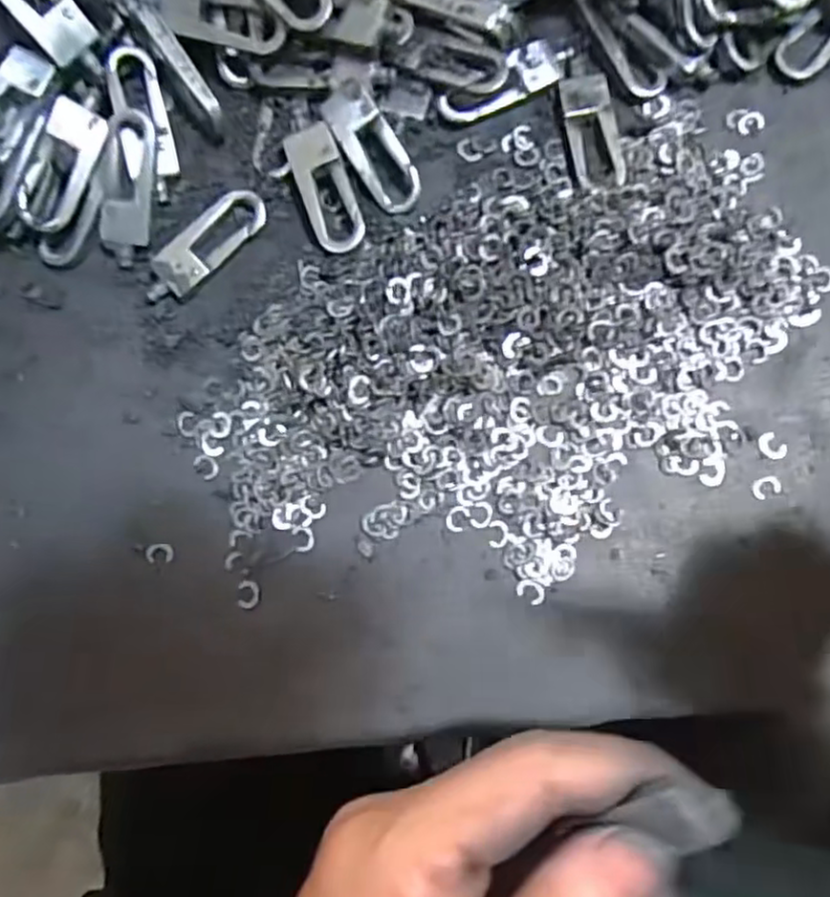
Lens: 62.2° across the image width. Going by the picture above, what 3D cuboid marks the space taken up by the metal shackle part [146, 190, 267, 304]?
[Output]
[{"bbox_3d":[-0.065,-0.062,0.209,0.015,0.004,0.044,44,87,6],"label":"metal shackle part"}]

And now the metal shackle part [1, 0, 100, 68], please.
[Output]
[{"bbox_3d":[-0.107,-0.127,0.190,0.015,0.004,0.039,-41,112,-1],"label":"metal shackle part"}]

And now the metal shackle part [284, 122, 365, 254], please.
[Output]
[{"bbox_3d":[-0.026,-0.077,0.206,0.014,0.005,0.037,-20,83,0],"label":"metal shackle part"}]

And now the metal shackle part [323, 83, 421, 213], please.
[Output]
[{"bbox_3d":[-0.012,-0.089,0.206,0.014,0.004,0.038,-34,103,0],"label":"metal shackle part"}]

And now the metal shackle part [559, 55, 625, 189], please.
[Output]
[{"bbox_3d":[0.054,-0.100,0.211,0.016,0.004,0.043,-11,83,1],"label":"metal shackle part"}]

